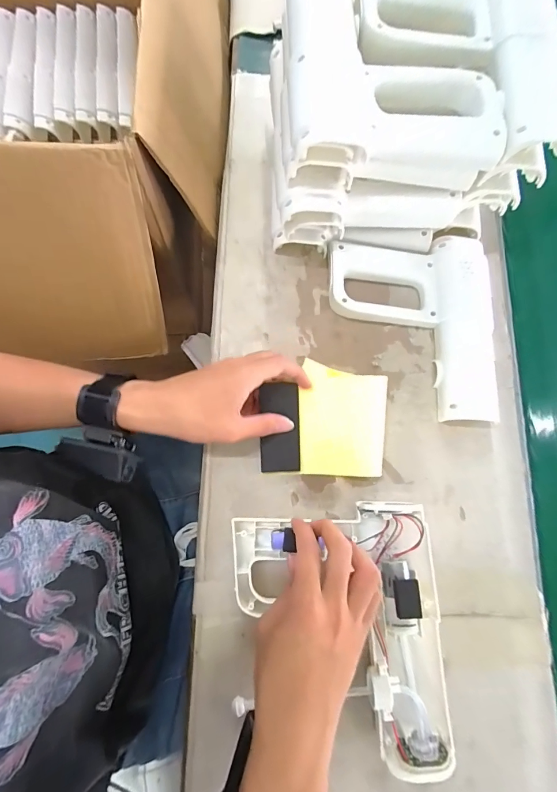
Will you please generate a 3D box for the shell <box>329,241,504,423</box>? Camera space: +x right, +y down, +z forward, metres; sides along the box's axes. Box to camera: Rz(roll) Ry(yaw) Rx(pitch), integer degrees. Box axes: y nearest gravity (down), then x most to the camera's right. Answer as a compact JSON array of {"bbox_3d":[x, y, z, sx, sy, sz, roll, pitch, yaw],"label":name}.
[{"bbox_3d":[0.149,-0.070,0.412,0.170,0.031,0.201,-4,78,-2],"label":"shell"}]

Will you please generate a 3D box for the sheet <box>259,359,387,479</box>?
[{"bbox_3d":[0.045,0.025,0.383,0.122,0.028,0.109,3,78,-1],"label":"sheet"}]

